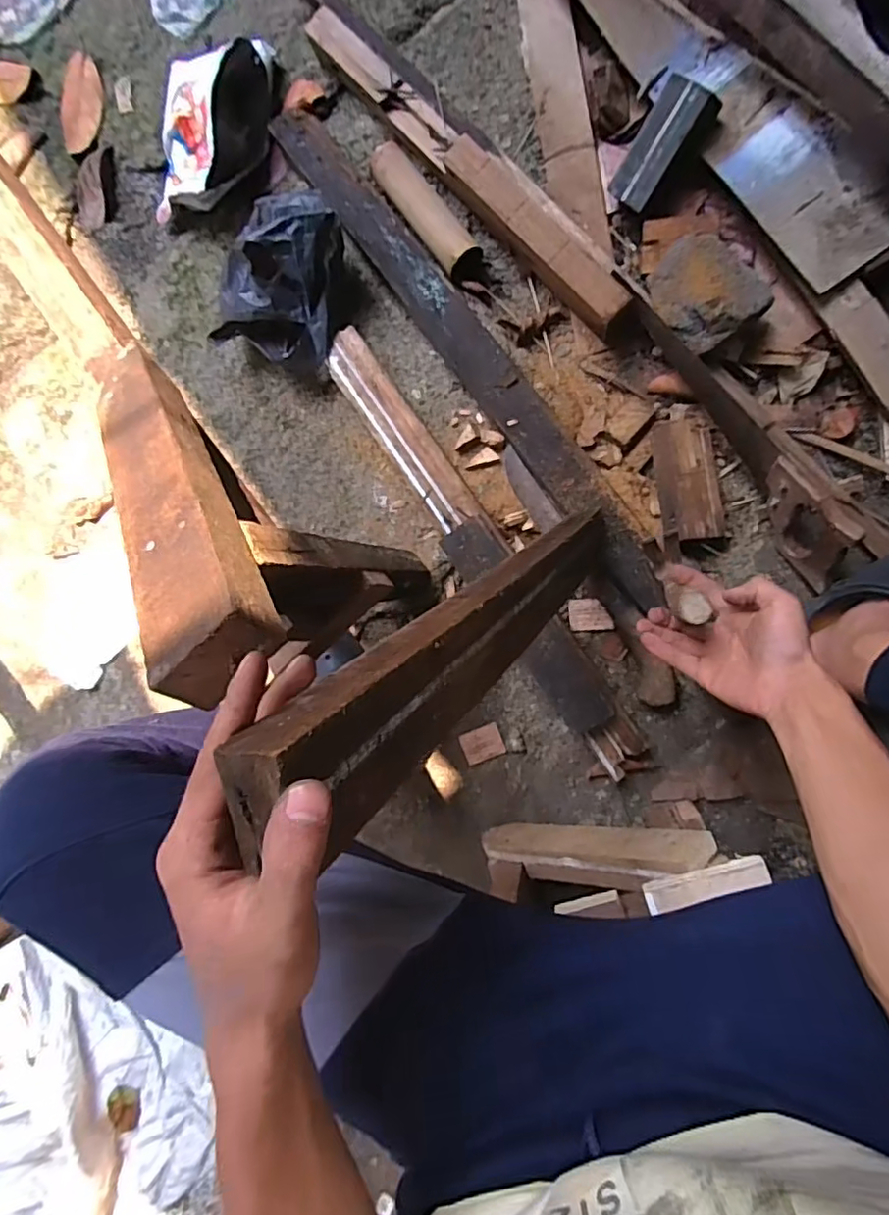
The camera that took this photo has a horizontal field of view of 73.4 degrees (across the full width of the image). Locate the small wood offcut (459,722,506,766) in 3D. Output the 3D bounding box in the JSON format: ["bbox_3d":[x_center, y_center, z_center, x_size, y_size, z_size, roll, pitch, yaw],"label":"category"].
[{"bbox_3d":[0.051,0.181,0.790,0.055,0.008,0.043,-24,88,11],"label":"small wood offcut"}]

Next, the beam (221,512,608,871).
[{"bbox_3d":[0.042,0.004,0.431,0.066,0.483,0.044,46,123,7],"label":"beam"}]

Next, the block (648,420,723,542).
[{"bbox_3d":[0.288,-0.152,0.707,0.069,0.045,0.146,-6,91,11],"label":"block"}]

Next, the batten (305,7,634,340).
[{"bbox_3d":[0.032,-0.543,0.728,0.071,0.059,0.542,-42,84,10],"label":"batten"}]

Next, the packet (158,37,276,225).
[{"bbox_3d":[-0.321,-0.639,0.788,0.160,0.107,0.205,5,93,11],"label":"packet"}]

